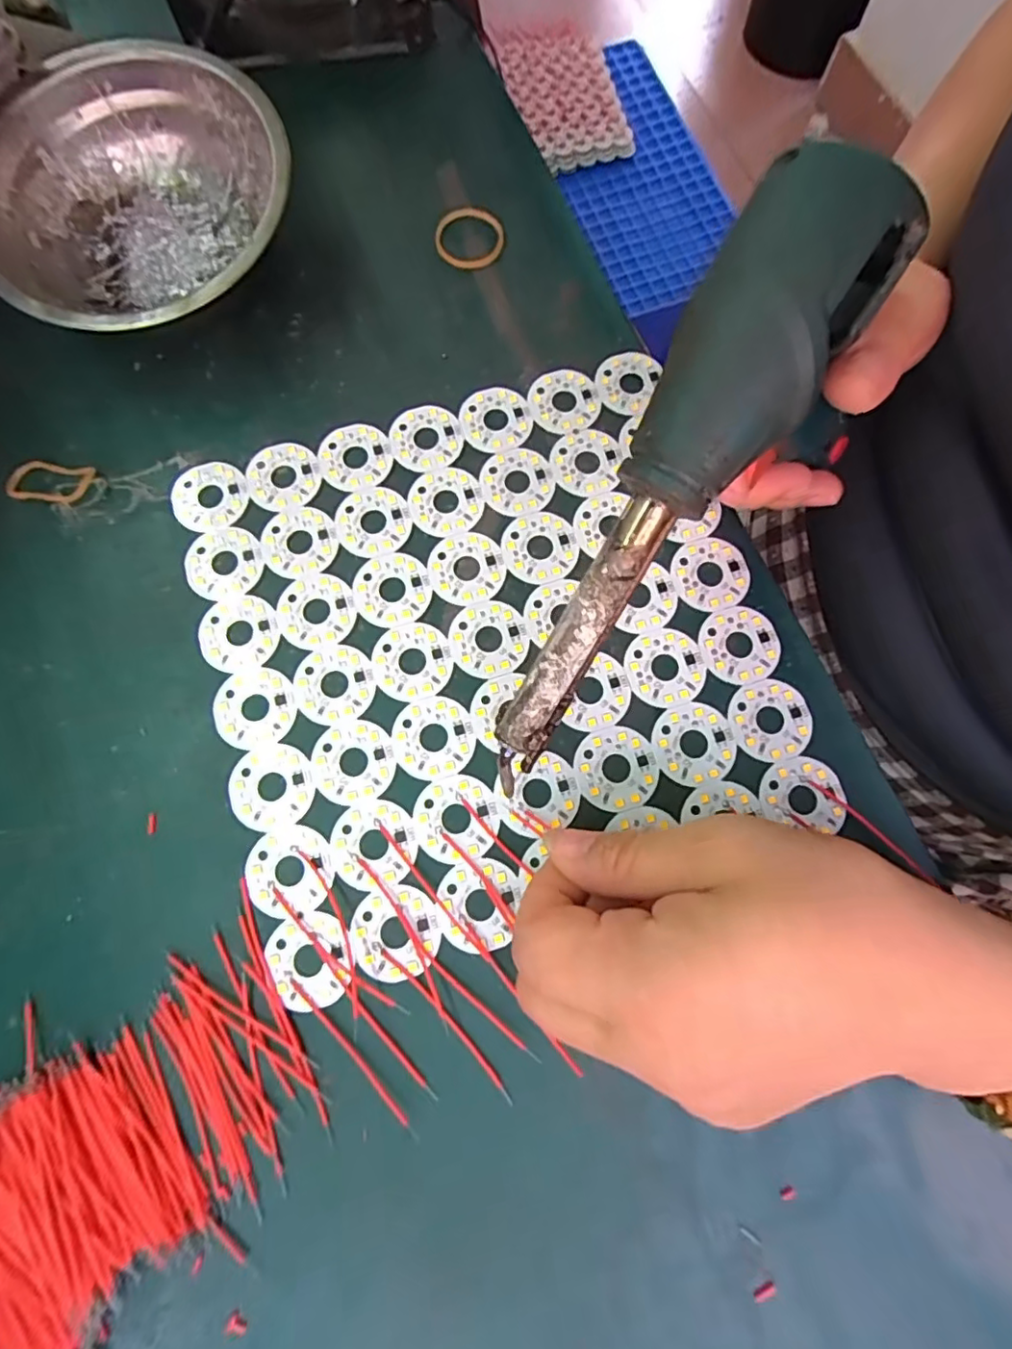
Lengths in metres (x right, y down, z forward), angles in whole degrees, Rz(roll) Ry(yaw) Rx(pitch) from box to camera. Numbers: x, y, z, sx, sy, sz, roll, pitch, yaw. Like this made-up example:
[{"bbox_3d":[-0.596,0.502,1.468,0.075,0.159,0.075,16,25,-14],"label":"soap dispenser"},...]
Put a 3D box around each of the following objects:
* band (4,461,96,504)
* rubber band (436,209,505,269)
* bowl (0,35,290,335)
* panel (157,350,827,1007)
[{"bbox_3d":[-0.188,-0.079,0.241,0.031,0.004,0.018,7,77,1],"label":"band"},{"bbox_3d":[-0.017,-0.202,0.269,0.031,0.004,0.031,0,77,-1],"label":"rubber band"},{"bbox_3d":[-0.150,-0.190,0.246,0.123,0.046,0.125,0,77,-1],"label":"bowl"},{"bbox_3d":[-0.008,-0.015,0.227,0.210,0.004,0.208,-17,77,-5],"label":"panel"}]

